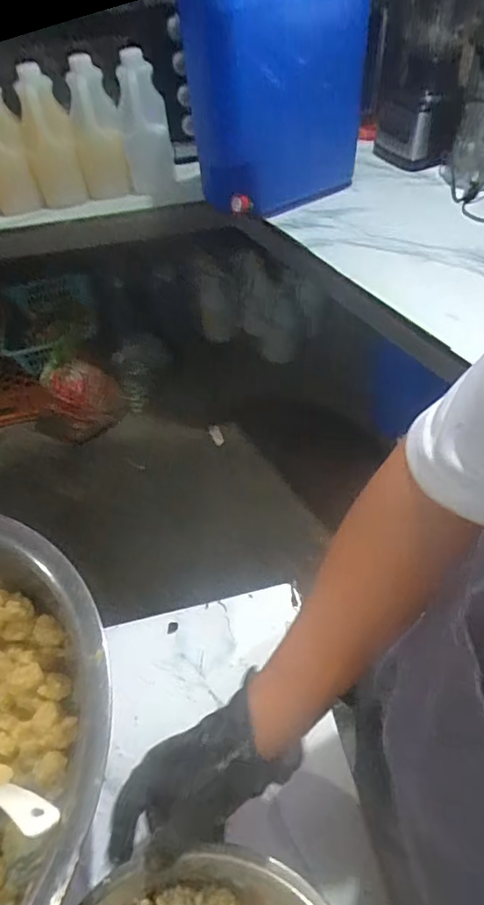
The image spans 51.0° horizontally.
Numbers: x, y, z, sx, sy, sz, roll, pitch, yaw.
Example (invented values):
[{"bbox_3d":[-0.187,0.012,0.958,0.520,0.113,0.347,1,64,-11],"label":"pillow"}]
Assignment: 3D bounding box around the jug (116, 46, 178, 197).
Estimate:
[{"bbox_3d":[-0.205,-0.685,1.062,0.098,0.228,0.120,-8,50,-1],"label":"jug"}]

